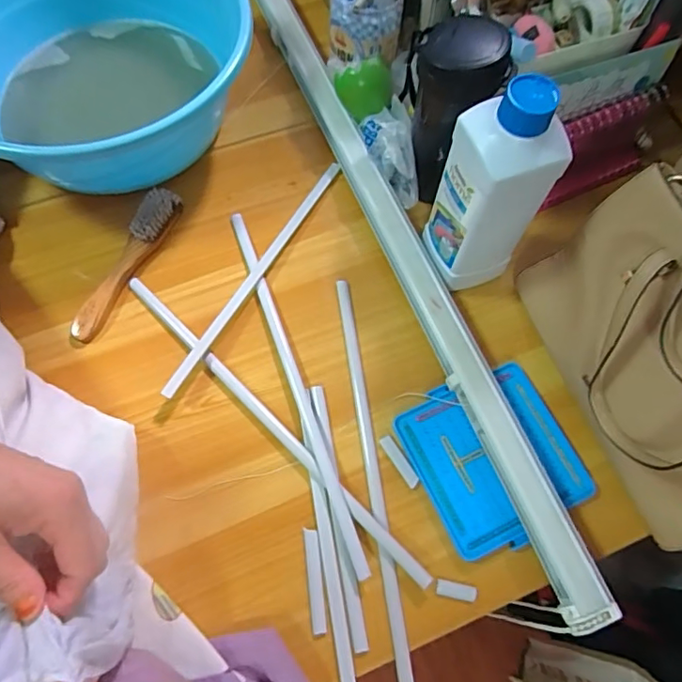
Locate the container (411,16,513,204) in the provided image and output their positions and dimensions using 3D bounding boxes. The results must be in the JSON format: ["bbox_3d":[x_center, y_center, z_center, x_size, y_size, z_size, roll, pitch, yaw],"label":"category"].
[{"bbox_3d":[0.113,-0.239,0.567,0.075,0.178,0.072,-16,69,-7],"label":"container"}]

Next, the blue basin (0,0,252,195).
[{"bbox_3d":[-0.283,-0.319,0.633,0.341,0.146,0.341,0,68,-1],"label":"blue basin"}]

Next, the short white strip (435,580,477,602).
[{"bbox_3d":[0.106,0.229,0.492,0.037,0.004,0.014,11,68,3],"label":"short white strip"}]

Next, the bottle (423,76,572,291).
[{"bbox_3d":[0.135,-0.139,0.513,0.085,0.228,0.083,-16,69,-7],"label":"bottle"}]

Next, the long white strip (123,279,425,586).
[{"bbox_3d":[-0.076,0.075,0.540,0.425,0.012,0.018,43,75,15],"label":"long white strip"}]

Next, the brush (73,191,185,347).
[{"bbox_3d":[-0.236,-0.088,0.598,0.034,0.027,0.195,21,69,7],"label":"brush"}]

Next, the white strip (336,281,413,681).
[{"bbox_3d":[0.030,0.125,0.523,0.014,0.012,0.413,-8,69,-2],"label":"white strip"}]

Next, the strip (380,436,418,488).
[{"bbox_3d":[0.057,0.120,0.532,0.012,0.004,0.056,-29,71,-12],"label":"strip"}]

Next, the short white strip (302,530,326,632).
[{"bbox_3d":[-0.024,0.218,0.490,0.013,0.004,0.086,-7,65,-2],"label":"short white strip"}]

